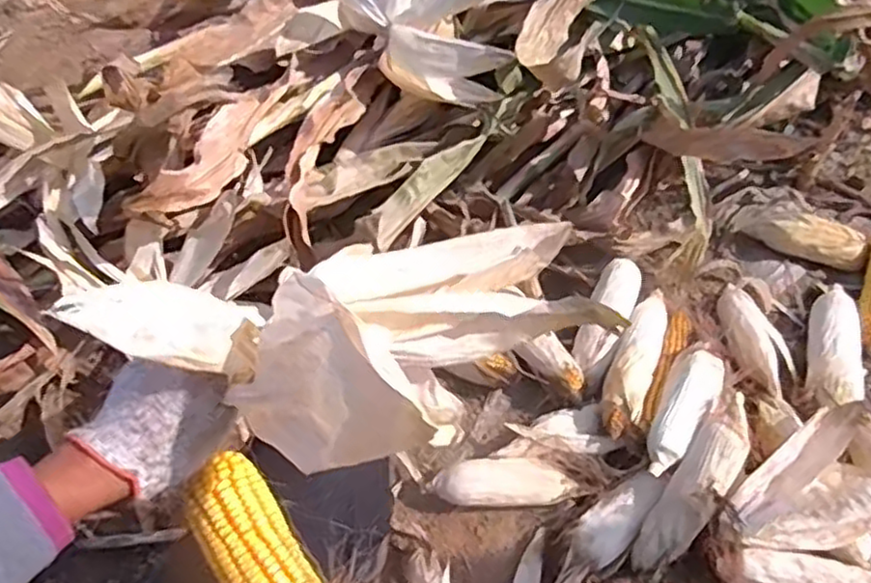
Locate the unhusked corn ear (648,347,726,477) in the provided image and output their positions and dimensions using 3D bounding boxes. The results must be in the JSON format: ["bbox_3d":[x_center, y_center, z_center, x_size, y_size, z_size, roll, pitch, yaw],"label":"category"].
[{"bbox_3d":[0.330,0.152,0.930,0.061,0.045,0.205,29,66,14],"label":"unhusked corn ear"}]

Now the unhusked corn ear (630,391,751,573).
[{"bbox_3d":[0.325,0.240,0.870,0.061,0.056,0.250,32,84,18],"label":"unhusked corn ear"}]

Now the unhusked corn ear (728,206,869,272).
[{"bbox_3d":[0.584,-0.095,1.123,0.200,0.051,0.084,29,66,14],"label":"unhusked corn ear"}]

